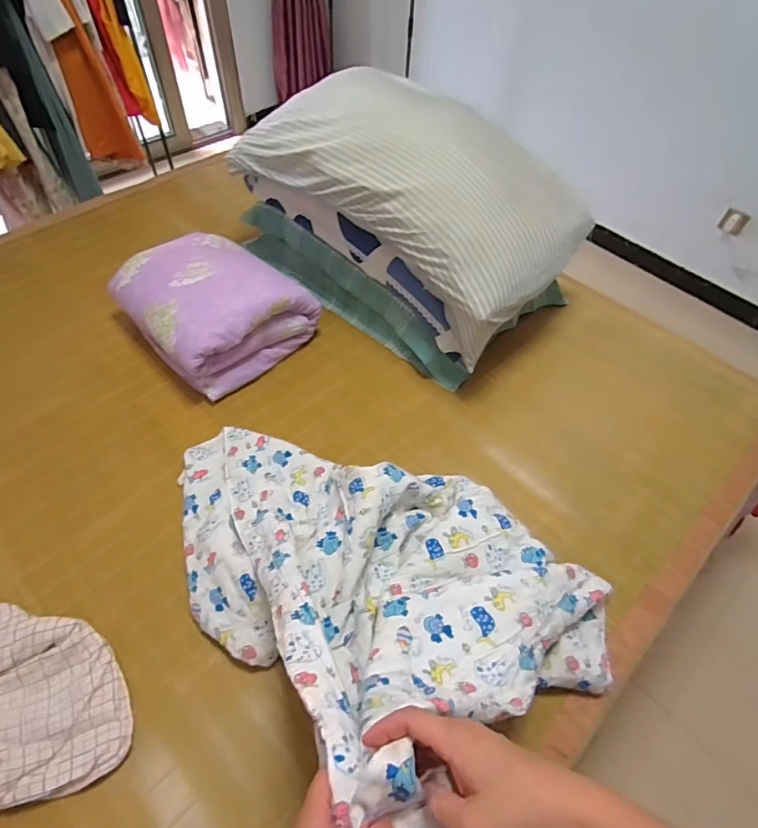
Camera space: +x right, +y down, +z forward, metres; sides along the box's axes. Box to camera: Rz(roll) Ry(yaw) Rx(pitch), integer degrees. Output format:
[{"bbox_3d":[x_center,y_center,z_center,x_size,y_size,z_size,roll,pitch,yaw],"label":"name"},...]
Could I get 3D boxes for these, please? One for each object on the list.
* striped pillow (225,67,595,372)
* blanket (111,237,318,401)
[{"bbox_3d":[0.053,-0.485,1.047,0.702,0.242,0.377,35,59,23],"label":"striped pillow"},{"bbox_3d":[-0.369,-0.263,1.100,0.323,0.182,0.364,-37,64,-27],"label":"blanket"}]

